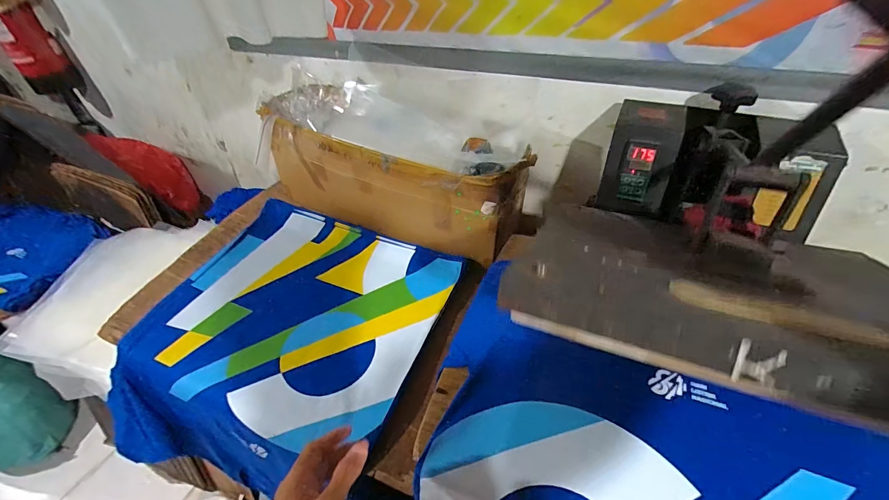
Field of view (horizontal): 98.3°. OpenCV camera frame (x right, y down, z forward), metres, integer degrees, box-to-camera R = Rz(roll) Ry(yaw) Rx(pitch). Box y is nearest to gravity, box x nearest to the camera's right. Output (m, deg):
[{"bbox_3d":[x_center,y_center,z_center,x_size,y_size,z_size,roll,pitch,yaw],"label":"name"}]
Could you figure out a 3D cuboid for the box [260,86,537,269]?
[{"bbox_3d":[-0.125,-0.192,0.927,0.640,0.278,0.219,19,48,24],"label":"box"}]

